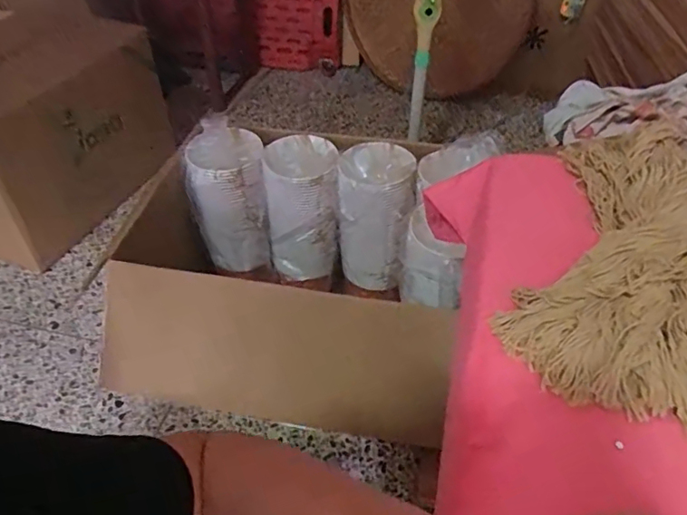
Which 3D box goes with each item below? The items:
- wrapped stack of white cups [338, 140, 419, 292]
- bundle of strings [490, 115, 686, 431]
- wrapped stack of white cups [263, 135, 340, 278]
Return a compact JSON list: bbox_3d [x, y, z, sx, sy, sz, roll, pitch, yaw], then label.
[{"bbox_3d":[0.071,-0.087,1.246,0.157,0.297,0.167,-1,43,0],"label":"wrapped stack of white cups"},{"bbox_3d":[0.292,0.005,0.473,0.251,0.067,0.322,22,48,22],"label":"bundle of strings"},{"bbox_3d":[-0.091,-0.105,1.273,0.156,0.308,0.157,-1,43,0],"label":"wrapped stack of white cups"}]

